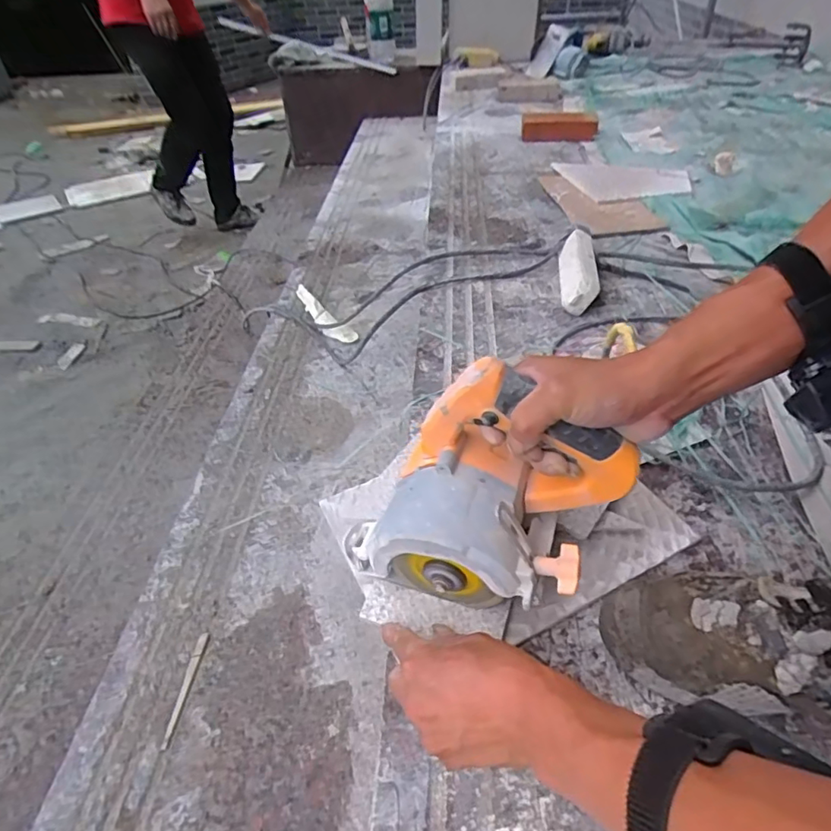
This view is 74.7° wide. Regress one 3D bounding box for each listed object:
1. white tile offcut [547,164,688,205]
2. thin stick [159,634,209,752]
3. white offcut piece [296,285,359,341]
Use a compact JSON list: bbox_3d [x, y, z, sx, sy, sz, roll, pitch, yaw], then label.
[{"bbox_3d":[0.457,-0.513,1.175,0.261,0.011,0.204,-7,44,-5],"label":"white tile offcut"},{"bbox_3d":[-0.263,0.311,0.623,0.011,0.004,0.124,3,44,6],"label":"thin stick"},{"bbox_3d":[-0.203,-0.217,1.160,0.047,0.023,0.239,-29,50,-26],"label":"white offcut piece"}]

